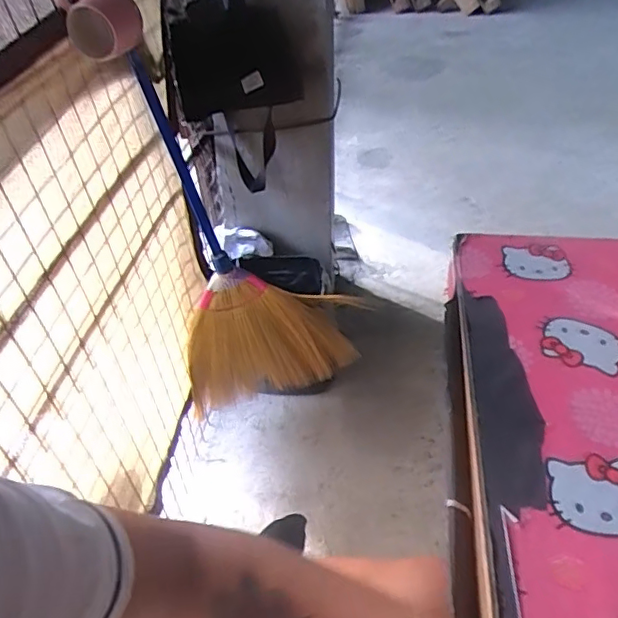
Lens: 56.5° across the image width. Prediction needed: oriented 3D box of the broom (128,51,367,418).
[{"bbox_3d":[-0.116,-0.084,1.332,0.424,0.804,0.163,-14,44,-12],"label":"broom"}]

